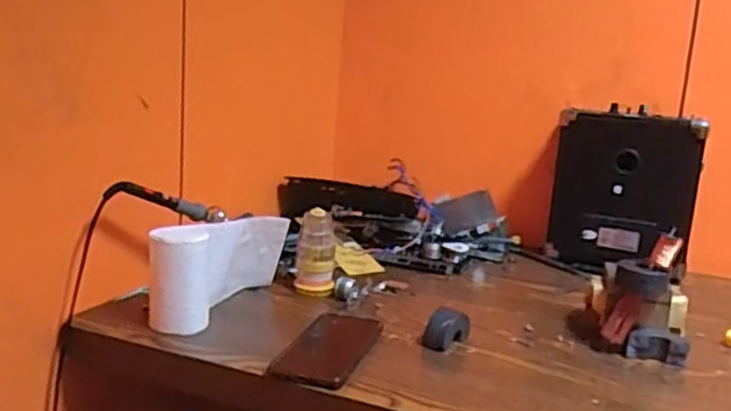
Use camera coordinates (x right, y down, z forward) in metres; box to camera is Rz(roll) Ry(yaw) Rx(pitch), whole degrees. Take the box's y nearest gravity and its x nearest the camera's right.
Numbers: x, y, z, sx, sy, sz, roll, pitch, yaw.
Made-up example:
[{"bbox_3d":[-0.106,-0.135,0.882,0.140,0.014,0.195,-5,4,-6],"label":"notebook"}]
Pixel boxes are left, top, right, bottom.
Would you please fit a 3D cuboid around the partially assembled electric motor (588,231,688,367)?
[{"bbox_3d":[0.304,0.100,0.778,0.112,0.130,0.066,10,12,23],"label":"partially assembled electric motor"}]

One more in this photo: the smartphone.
[{"bbox_3d":[-0.035,0.145,0.728,0.077,0.006,0.172,8,12,14],"label":"smartphone"}]

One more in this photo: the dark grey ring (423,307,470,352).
[{"bbox_3d":[0.090,0.132,0.766,0.032,0.035,0.065,11,13,30],"label":"dark grey ring"}]

